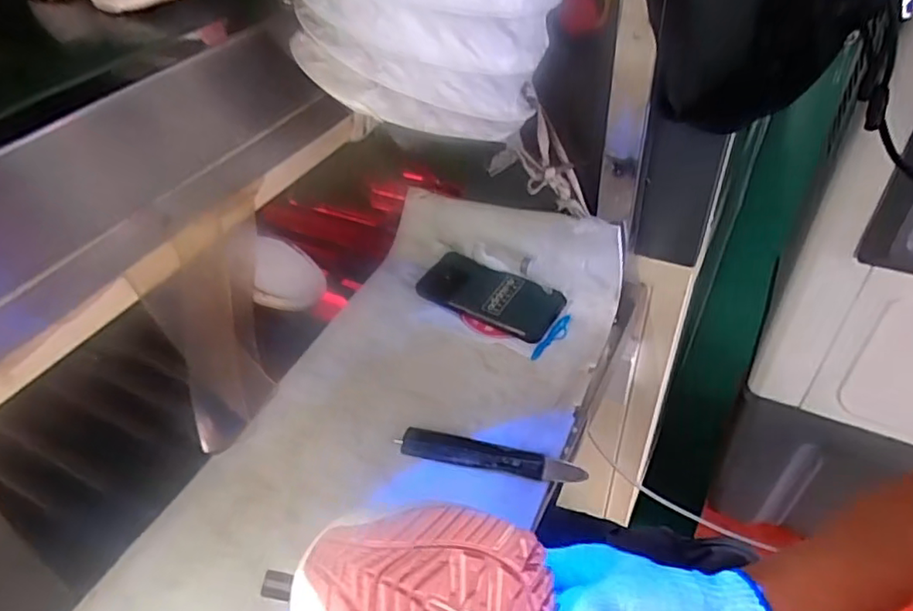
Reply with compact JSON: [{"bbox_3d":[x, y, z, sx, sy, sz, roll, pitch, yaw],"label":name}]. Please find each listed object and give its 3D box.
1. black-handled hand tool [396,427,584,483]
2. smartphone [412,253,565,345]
[{"bbox_3d":[0.030,0.137,0.547,0.169,0.017,0.030,9,45,13],"label":"black-handled hand tool"},{"bbox_3d":[0.038,-0.014,0.684,0.160,0.013,0.076,26,65,23],"label":"smartphone"}]

